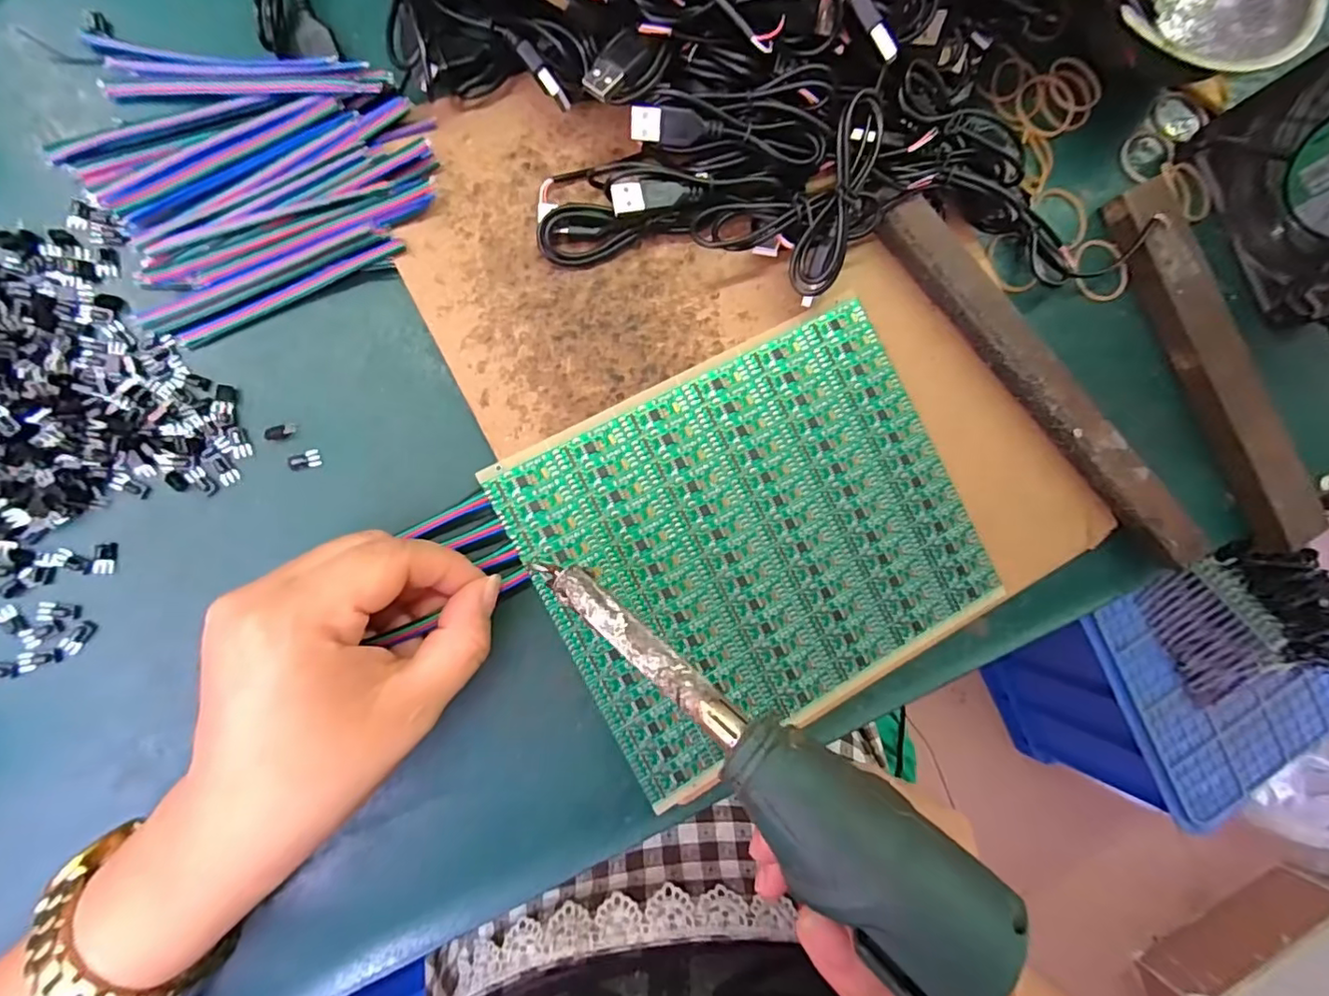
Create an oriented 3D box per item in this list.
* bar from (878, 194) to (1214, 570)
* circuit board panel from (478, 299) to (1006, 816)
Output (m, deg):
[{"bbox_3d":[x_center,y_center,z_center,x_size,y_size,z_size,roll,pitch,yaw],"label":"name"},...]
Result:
[{"bbox_3d":[0.184,-0.053,0.278,0.019,0.020,0.222,-44,95,-7],"label":"bar"},{"bbox_3d":[0.043,0.019,0.260,0.190,0.004,0.162,-27,91,-10],"label":"circuit board panel"}]

